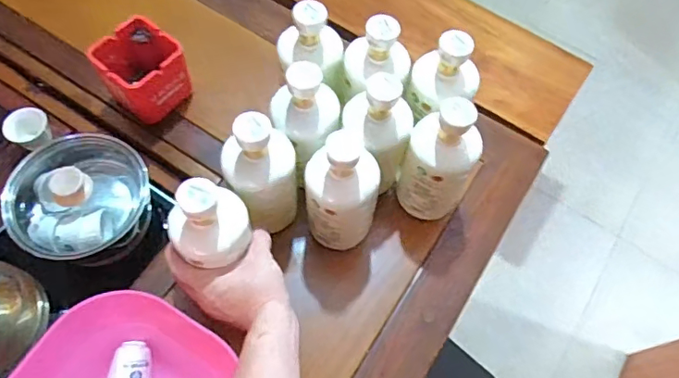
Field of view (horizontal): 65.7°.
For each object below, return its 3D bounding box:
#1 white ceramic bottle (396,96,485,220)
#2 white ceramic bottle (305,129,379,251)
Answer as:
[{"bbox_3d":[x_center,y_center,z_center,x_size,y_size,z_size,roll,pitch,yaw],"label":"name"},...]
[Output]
[{"bbox_3d":[0.121,-0.035,0.631,0.081,0.186,0.078,1,64,-3],"label":"white ceramic bottle"},{"bbox_3d":[0.004,0.006,0.604,0.081,0.201,0.075,1,64,-3],"label":"white ceramic bottle"}]

